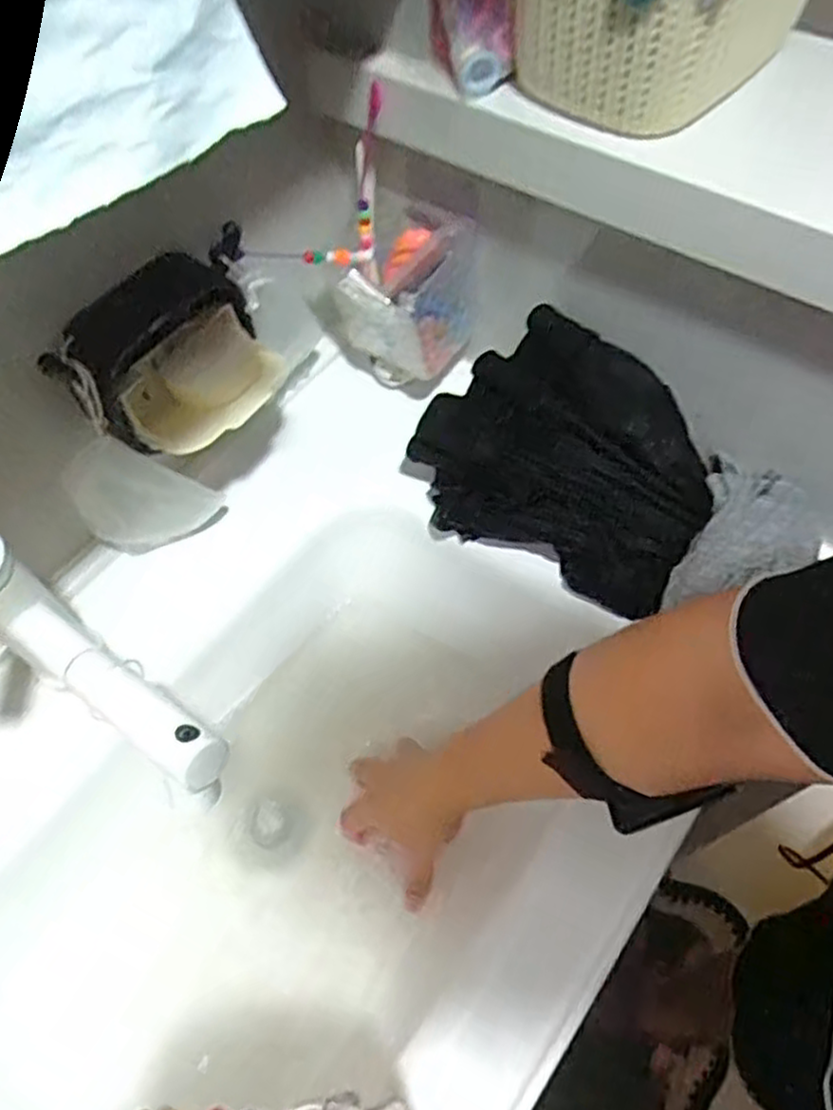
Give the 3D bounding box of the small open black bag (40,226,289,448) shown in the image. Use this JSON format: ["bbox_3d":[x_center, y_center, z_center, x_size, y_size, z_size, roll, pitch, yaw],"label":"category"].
[{"bbox_3d":[-0.157,-0.137,0.489,0.155,0.074,0.098,-38,64,-17],"label":"small open black bag"}]

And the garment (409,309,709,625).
[{"bbox_3d":[0.114,-0.069,0.544,0.205,0.112,0.140,36,68,21],"label":"garment"}]

